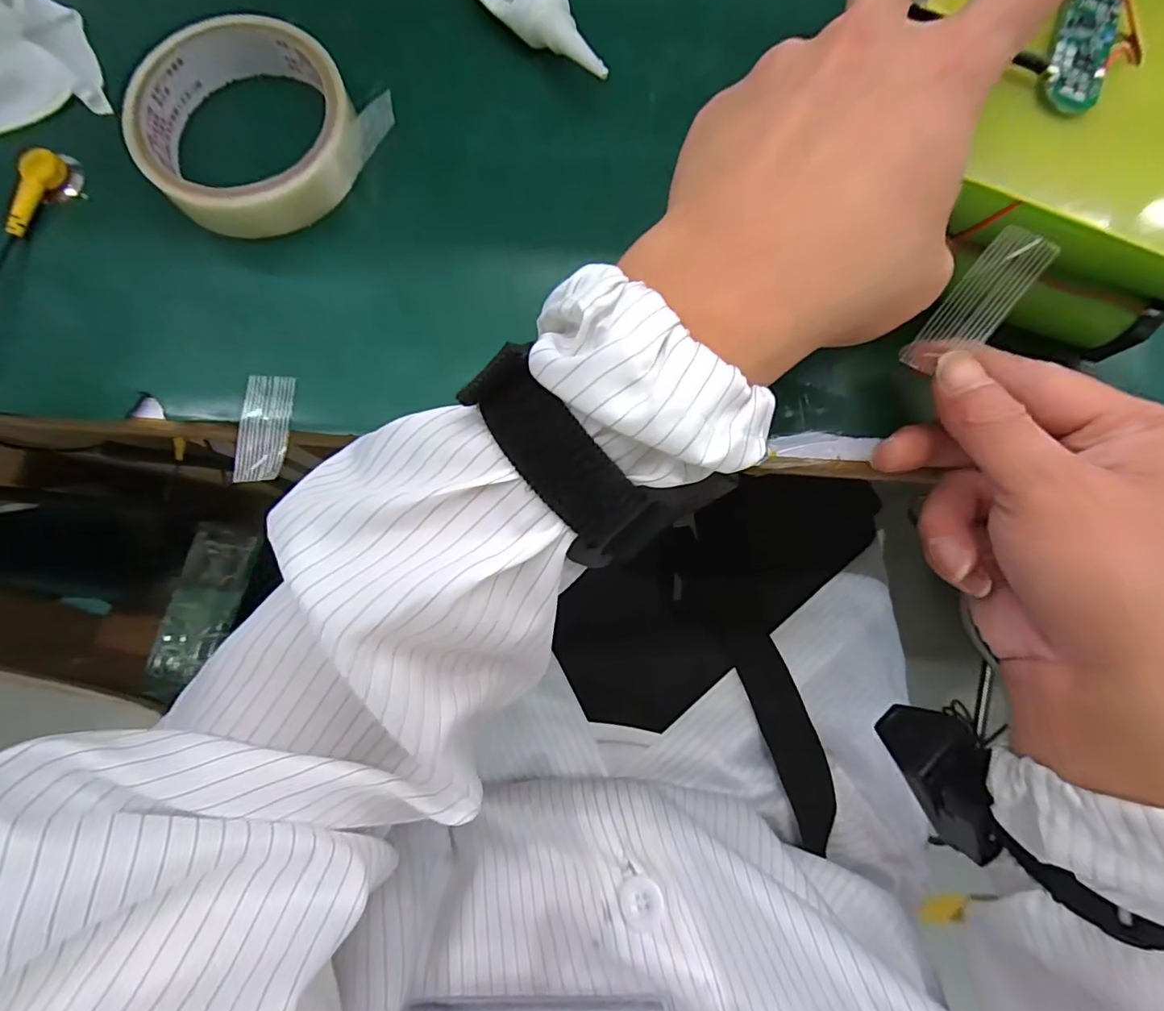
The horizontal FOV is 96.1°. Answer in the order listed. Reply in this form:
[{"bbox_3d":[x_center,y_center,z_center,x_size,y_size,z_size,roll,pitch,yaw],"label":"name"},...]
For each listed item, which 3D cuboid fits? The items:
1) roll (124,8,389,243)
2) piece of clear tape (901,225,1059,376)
[{"bbox_3d":[-0.148,-0.168,0.232,0.091,0.024,0.091,0,82,0],"label":"roll"},{"bbox_3d":[0.144,-0.073,0.190,0.020,0.004,0.048,37,123,14],"label":"piece of clear tape"}]

